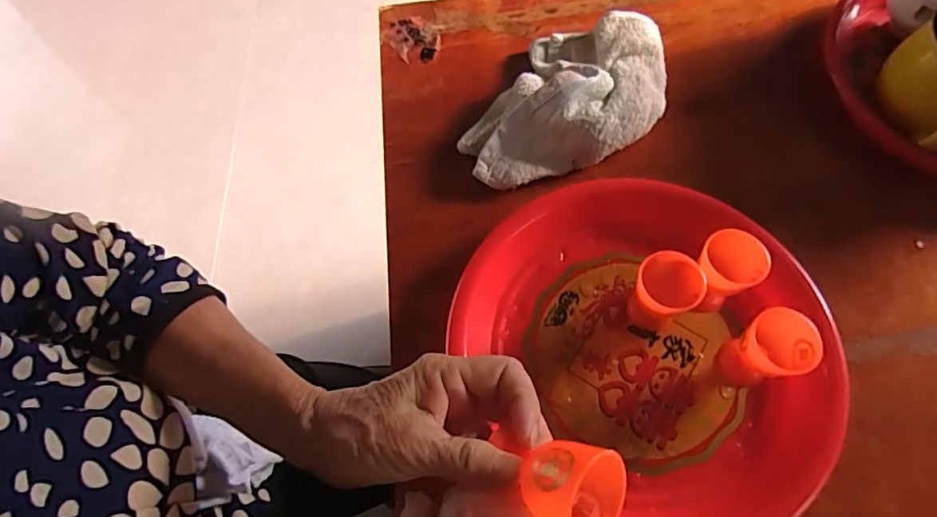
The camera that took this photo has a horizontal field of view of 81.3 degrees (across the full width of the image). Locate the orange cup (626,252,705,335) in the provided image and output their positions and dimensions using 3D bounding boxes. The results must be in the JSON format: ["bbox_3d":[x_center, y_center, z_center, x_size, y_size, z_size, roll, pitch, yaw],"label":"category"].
[{"bbox_3d":[0.133,0.025,0.376,0.039,0.054,0.041,-1,65,2],"label":"orange cup"}]

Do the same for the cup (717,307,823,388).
[{"bbox_3d":[0.199,0.063,0.364,0.045,0.056,0.040,-19,66,-6],"label":"cup"}]

